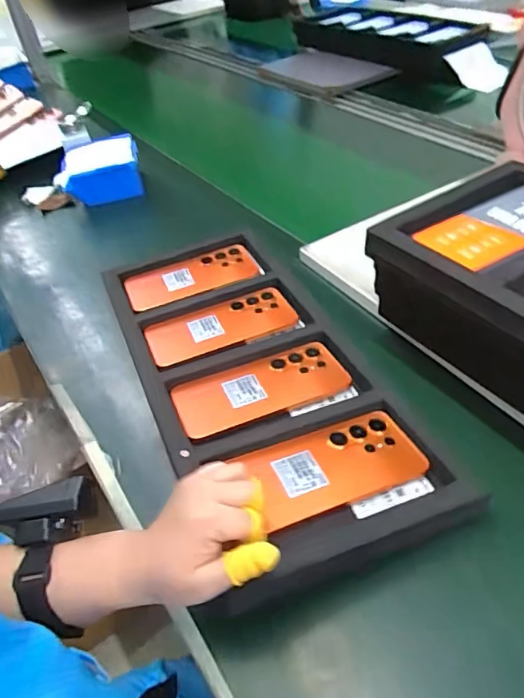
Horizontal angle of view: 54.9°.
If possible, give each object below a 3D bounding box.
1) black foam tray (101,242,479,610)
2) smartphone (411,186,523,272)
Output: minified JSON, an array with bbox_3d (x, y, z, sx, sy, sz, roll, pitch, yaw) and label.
[{"bbox_3d":[-0.023,0.014,0.525,0.208,0.033,0.482,-23,43,-17],"label":"black foam tray"},{"bbox_3d":[0.231,-0.120,0.479,0.171,0.007,0.076,-26,47,-20],"label":"smartphone"}]

